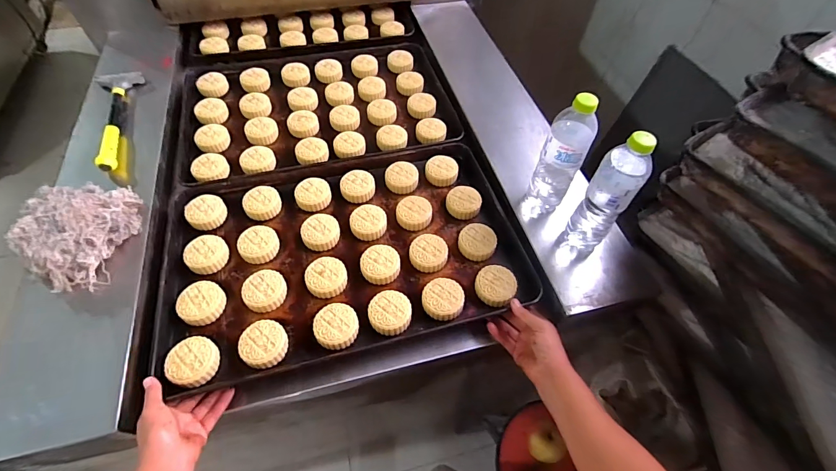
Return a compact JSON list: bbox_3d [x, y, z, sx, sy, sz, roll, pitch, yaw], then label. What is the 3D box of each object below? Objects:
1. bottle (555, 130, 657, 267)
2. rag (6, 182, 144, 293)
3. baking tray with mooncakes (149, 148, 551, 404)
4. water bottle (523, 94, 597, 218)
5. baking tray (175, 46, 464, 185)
[{"bbox_3d":[0.280,-0.039,0.585,0.065,0.250,0.064,0,56,-2],"label":"bottle"},{"bbox_3d":[-0.568,-0.003,0.640,0.167,0.070,0.199,-3,56,-4],"label":"rag"},{"bbox_3d":[-0.132,0.012,0.686,0.583,0.039,0.405,-13,57,-11],"label":"baking tray with mooncakes"},{"bbox_3d":[0.234,-0.122,0.629,0.066,0.237,0.061,26,59,15],"label":"water bottle"},{"bbox_3d":[-0.240,-0.322,0.911,0.592,0.041,0.426,-12,57,-10],"label":"baking tray"}]

